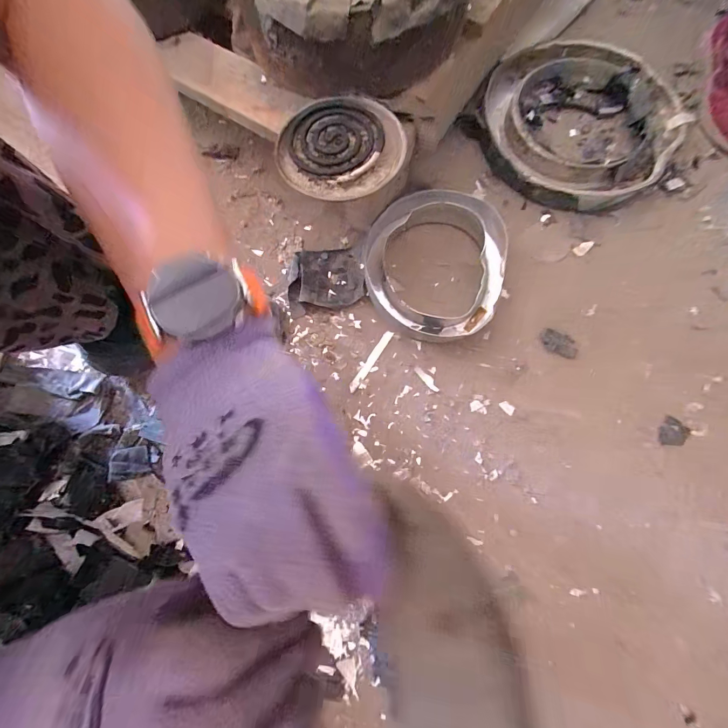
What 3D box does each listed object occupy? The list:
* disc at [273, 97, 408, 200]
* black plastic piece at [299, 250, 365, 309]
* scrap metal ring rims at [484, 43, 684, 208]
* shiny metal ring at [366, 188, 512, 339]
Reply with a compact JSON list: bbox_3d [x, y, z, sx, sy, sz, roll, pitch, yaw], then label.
[{"bbox_3d":[-0.030,-0.250,0.411,0.146,0.018,0.131,19,77,6],"label":"disc"},{"bbox_3d":[-0.046,-0.125,0.509,0.089,0.012,0.087,-2,75,1],"label":"black plastic piece"},{"bbox_3d":[0.321,-0.361,0.540,0.278,0.053,0.268,0,75,1],"label":"scrap metal ring rims"},{"bbox_3d":[0.099,-0.141,0.494,0.194,0.045,0.194,0,75,1],"label":"shiny metal ring"}]

